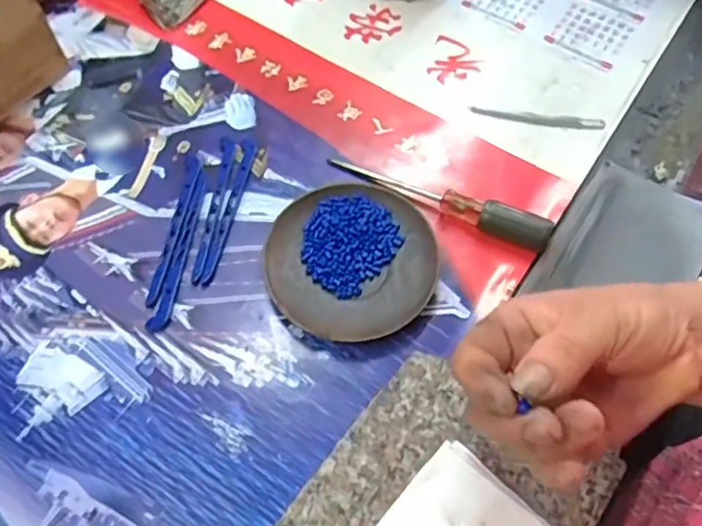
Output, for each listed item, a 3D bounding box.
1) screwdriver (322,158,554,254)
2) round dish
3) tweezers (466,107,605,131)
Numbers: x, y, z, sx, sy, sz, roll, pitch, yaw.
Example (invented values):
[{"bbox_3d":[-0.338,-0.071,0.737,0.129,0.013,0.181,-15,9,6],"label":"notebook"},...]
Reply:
[{"bbox_3d":[0.059,-0.048,0.409,0.165,0.024,0.017,23,65,11],"label":"screwdriver"},{"bbox_3d":[0.001,-0.002,0.392,0.110,0.018,0.113,0,63,-1],"label":"round dish"},{"bbox_3d":[0.146,-0.113,0.457,0.103,0.007,0.011,6,63,2],"label":"tweezers"}]

